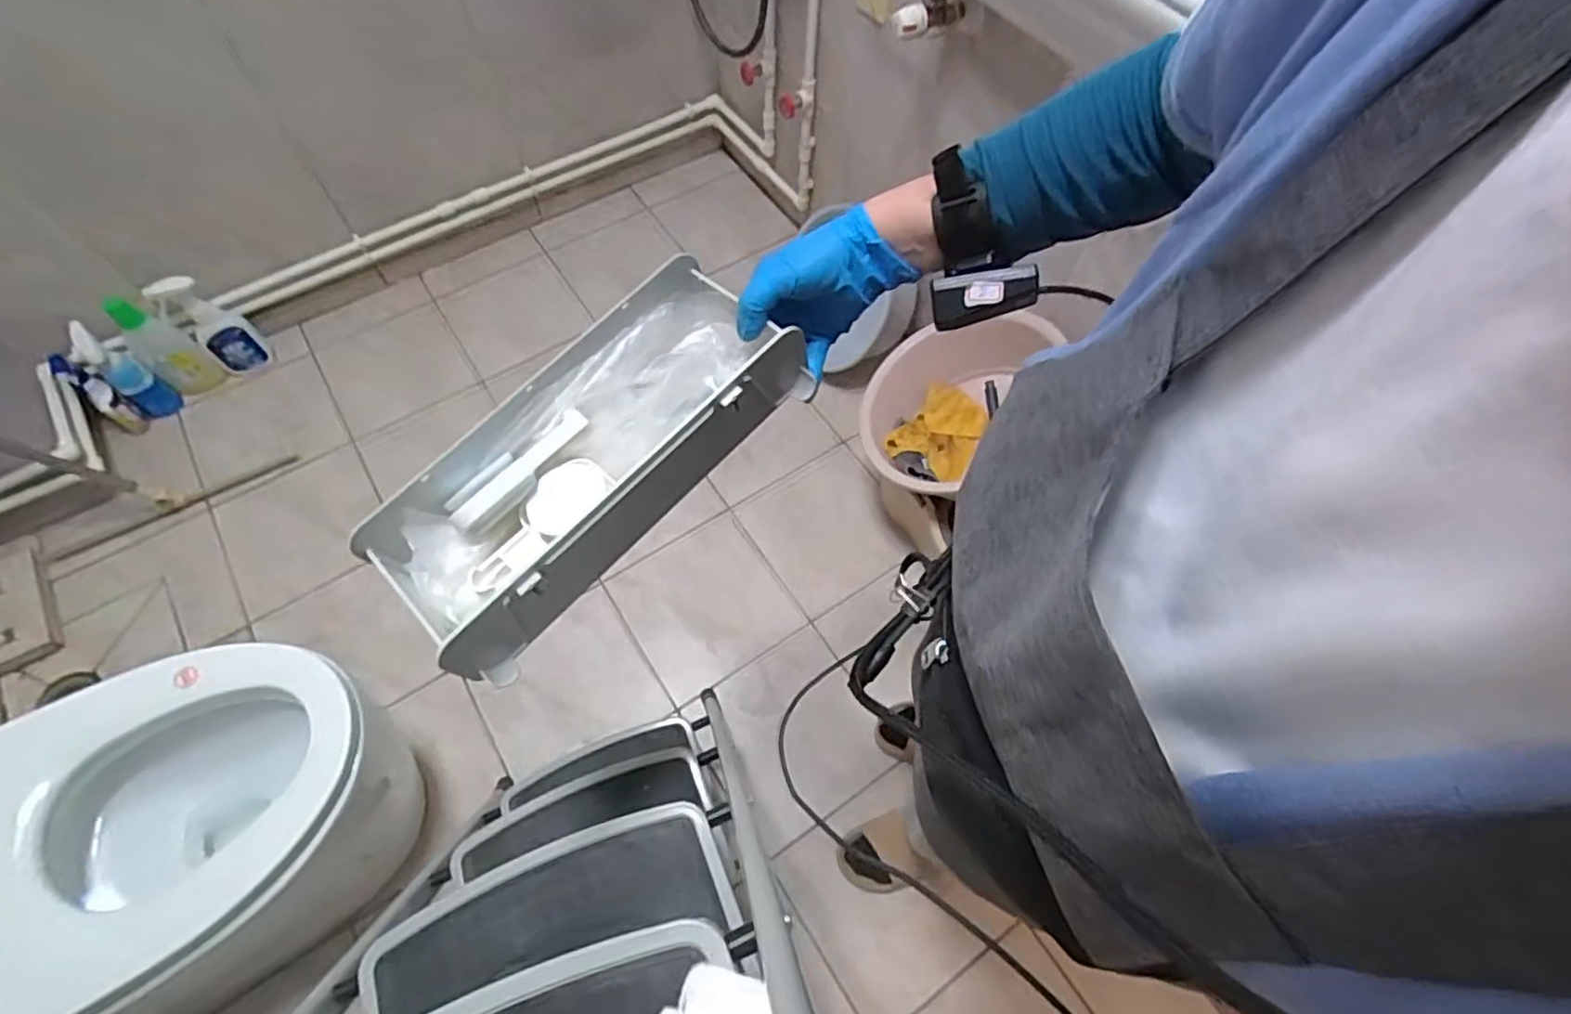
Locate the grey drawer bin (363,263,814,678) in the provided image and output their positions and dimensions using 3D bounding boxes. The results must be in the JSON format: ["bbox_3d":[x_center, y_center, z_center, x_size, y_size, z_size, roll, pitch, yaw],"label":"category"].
[{"bbox_3d":[-0.132,-0.035,0.485,0.138,0.062,0.304,40,76,18],"label":"grey drawer bin"}]

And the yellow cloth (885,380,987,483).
[{"bbox_3d":[0.269,-0.135,1.213,0.138,0.052,0.174,29,65,13],"label":"yellow cloth"}]

